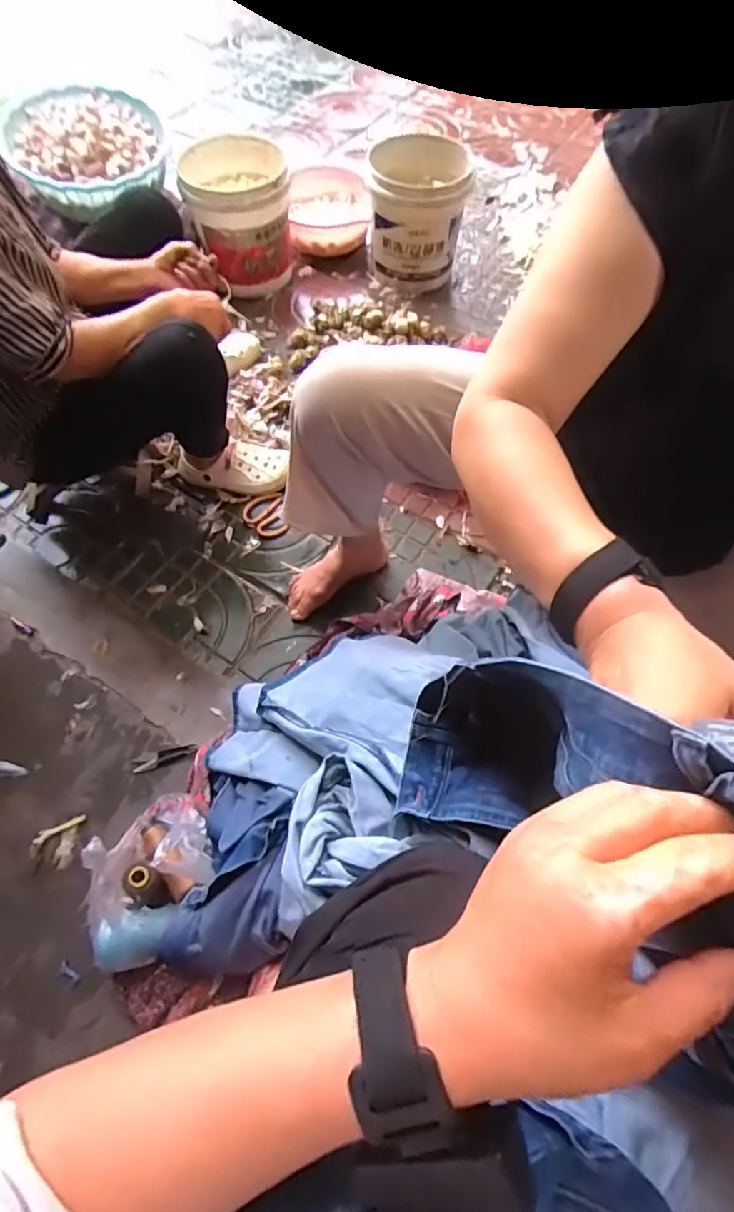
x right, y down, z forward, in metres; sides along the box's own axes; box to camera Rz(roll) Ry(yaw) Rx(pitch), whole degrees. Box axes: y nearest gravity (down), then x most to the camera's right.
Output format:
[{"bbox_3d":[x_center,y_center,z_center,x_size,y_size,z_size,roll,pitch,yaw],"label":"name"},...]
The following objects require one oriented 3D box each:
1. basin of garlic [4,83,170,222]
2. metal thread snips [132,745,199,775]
[{"bbox_3d":[-0.624,-1.028,1.220,0.309,0.097,0.329,-18,65,-8],"label":"basin of garlic"},{"bbox_3d":[-0.314,0.235,0.847,0.099,0.012,0.021,-18,65,-8],"label":"metal thread snips"}]

